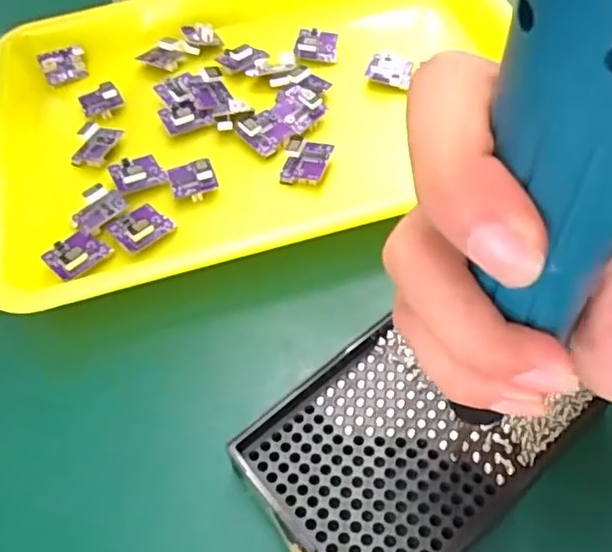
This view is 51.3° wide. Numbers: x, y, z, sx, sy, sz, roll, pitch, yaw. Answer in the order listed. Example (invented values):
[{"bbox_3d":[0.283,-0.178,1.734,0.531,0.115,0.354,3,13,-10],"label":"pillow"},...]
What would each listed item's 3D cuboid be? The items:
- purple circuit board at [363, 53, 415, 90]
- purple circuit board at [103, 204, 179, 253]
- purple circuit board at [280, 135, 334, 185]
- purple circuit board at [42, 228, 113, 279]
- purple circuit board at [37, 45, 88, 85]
[{"bbox_3d":[0.054,-0.133,0.409,0.027,0.008,0.019,11,57,12],"label":"purple circuit board"},{"bbox_3d":[-0.089,-0.030,0.340,0.029,0.012,0.025,-38,61,-20],"label":"purple circuit board"},{"bbox_3d":[-0.001,-0.066,0.362,0.027,0.011,0.030,18,73,10],"label":"purple circuit board"},{"bbox_3d":[-0.121,-0.014,0.333,0.026,0.011,0.028,33,64,24],"label":"purple circuit board"},{"bbox_3d":[-0.168,-0.148,0.444,0.031,0.004,0.024,-24,88,-15],"label":"purple circuit board"}]

